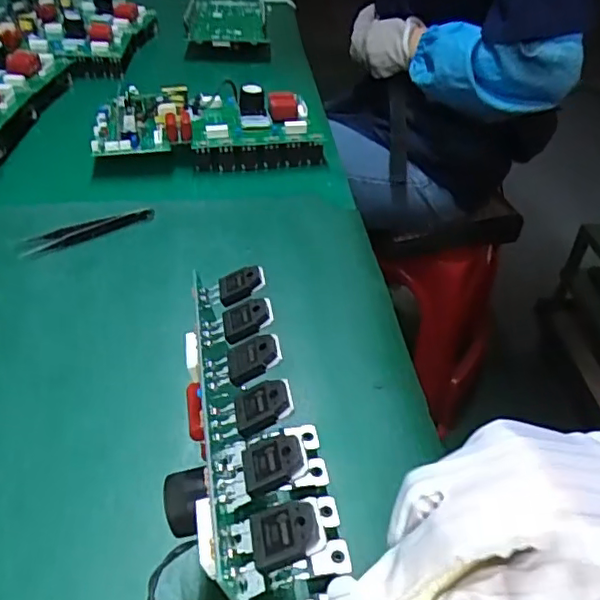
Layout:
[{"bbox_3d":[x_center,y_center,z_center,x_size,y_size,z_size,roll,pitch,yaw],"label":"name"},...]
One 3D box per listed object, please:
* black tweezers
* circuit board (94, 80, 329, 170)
[{"bbox_3d":[-0.172,-0.058,0.484,0.106,0.012,0.023,-20,45,-27],"label":"black tweezers"},{"bbox_3d":[-0.096,-0.182,0.611,0.225,0.053,0.119,-7,40,-14],"label":"circuit board"}]

